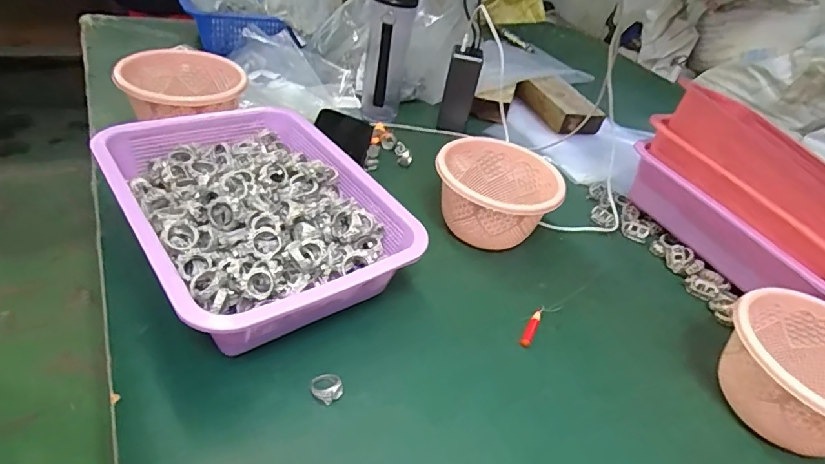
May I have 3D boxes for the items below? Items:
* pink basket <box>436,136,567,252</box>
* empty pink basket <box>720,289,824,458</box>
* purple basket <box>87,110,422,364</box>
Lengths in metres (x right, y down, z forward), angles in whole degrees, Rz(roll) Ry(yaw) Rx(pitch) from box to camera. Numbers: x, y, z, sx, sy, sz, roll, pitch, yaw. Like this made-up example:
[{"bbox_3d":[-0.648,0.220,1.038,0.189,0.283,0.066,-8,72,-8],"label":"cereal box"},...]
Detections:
[{"bbox_3d":[0.095,-0.043,0.580,0.143,0.082,0.138,11,37,-2],"label":"pink basket"},{"bbox_3d":[0.354,0.130,0.433,0.141,0.082,0.135,7,39,-5],"label":"empty pink basket"},{"bbox_3d":[-0.152,-0.017,0.484,0.231,0.094,0.304,-21,52,-33],"label":"purple basket"}]

